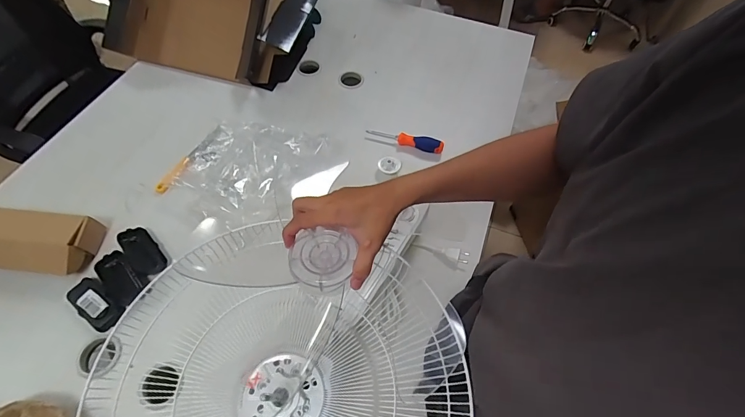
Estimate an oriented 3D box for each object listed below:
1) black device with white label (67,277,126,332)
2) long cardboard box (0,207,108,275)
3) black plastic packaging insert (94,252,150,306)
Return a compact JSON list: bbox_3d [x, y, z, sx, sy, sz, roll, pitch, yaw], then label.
[{"bbox_3d":[-0.491,0.169,0.662,0.100,0.027,0.052,33,63,17],"label":"black device with white label"},{"bbox_3d":[-0.649,0.059,0.690,0.253,0.062,0.111,4,58,1],"label":"long cardboard box"},{"bbox_3d":[-0.464,0.127,0.690,0.101,0.025,0.058,35,63,19],"label":"black plastic packaging insert"}]

